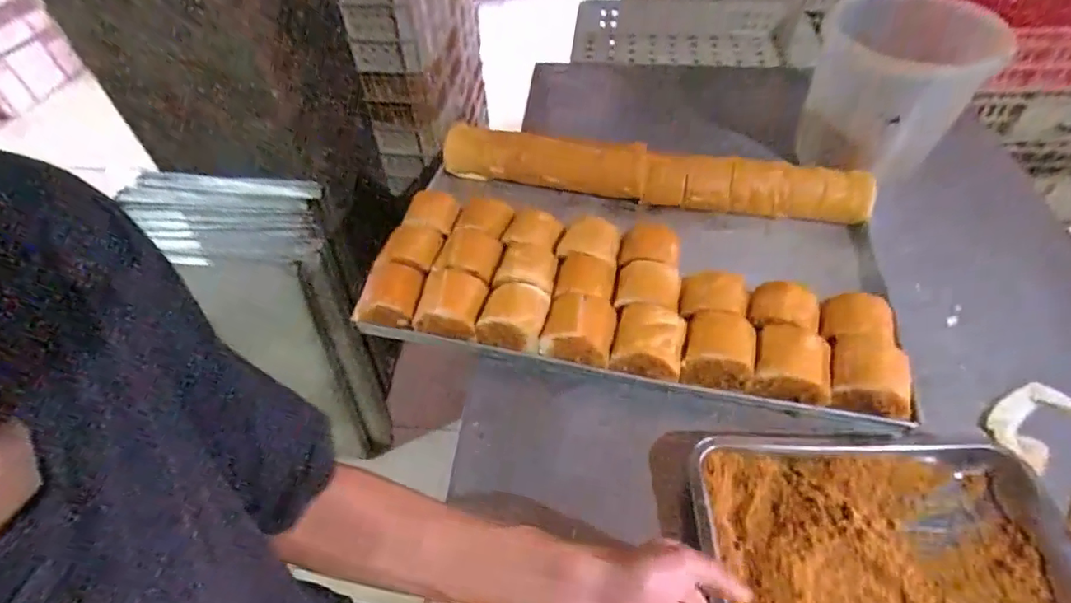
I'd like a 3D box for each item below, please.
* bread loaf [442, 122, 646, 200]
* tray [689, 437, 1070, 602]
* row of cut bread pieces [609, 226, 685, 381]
[{"bbox_3d":[0.012,-0.247,0.923,0.355,0.068,0.072,10,51,11],"label":"bread loaf"},{"bbox_3d":[0.345,0.260,0.514,0.361,0.043,0.252,1,50,3],"label":"tray"},{"bbox_3d":[0.148,-0.003,0.702,0.086,0.048,0.215,5,50,7],"label":"row of cut bread pieces"}]

